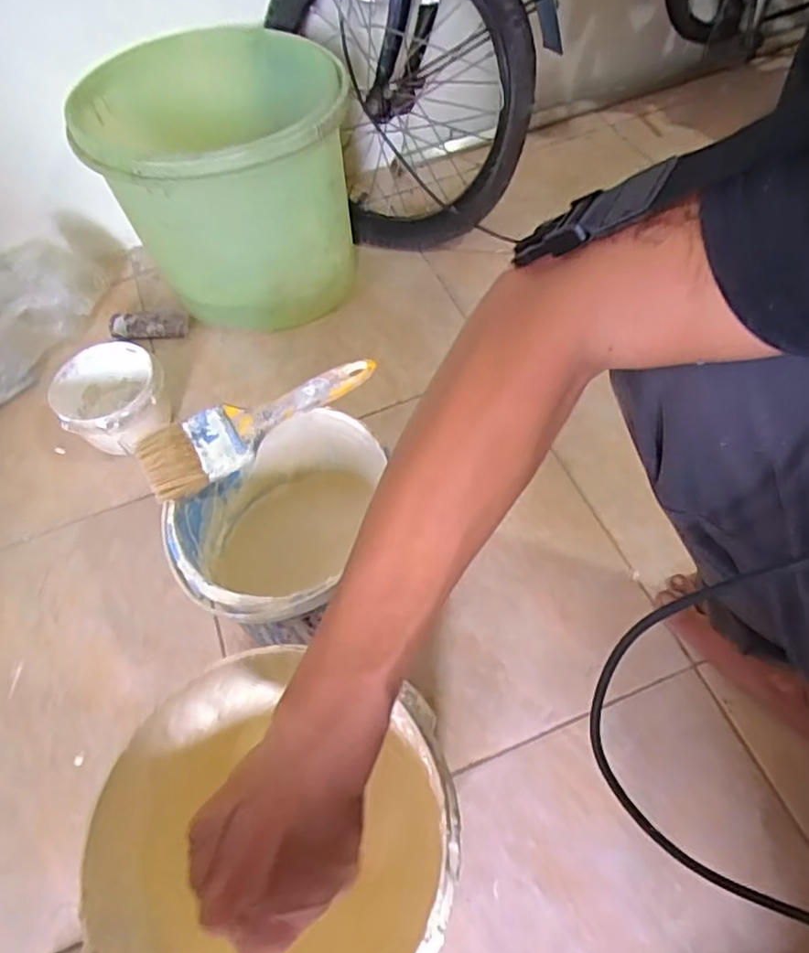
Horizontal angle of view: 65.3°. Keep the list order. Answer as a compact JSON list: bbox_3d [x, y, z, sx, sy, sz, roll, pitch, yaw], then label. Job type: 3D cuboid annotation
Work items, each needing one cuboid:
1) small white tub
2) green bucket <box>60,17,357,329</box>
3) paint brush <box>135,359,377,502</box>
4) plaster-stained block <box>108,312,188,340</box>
[{"bbox_3d":[-0.323,-0.077,0.721,0.110,0.086,0.121,-2,58,3],"label":"small white tub"},{"bbox_3d":[-0.205,-0.340,0.772,0.275,0.254,0.242,-9,56,0],"label":"green bucket"},{"bbox_3d":[-0.113,-0.046,0.507,0.194,0.016,0.057,-26,58,-11],"label":"paint brush"},{"bbox_3d":[-0.339,-0.202,0.833,0.098,0.034,0.029,-4,58,2],"label":"plaster-stained block"}]

